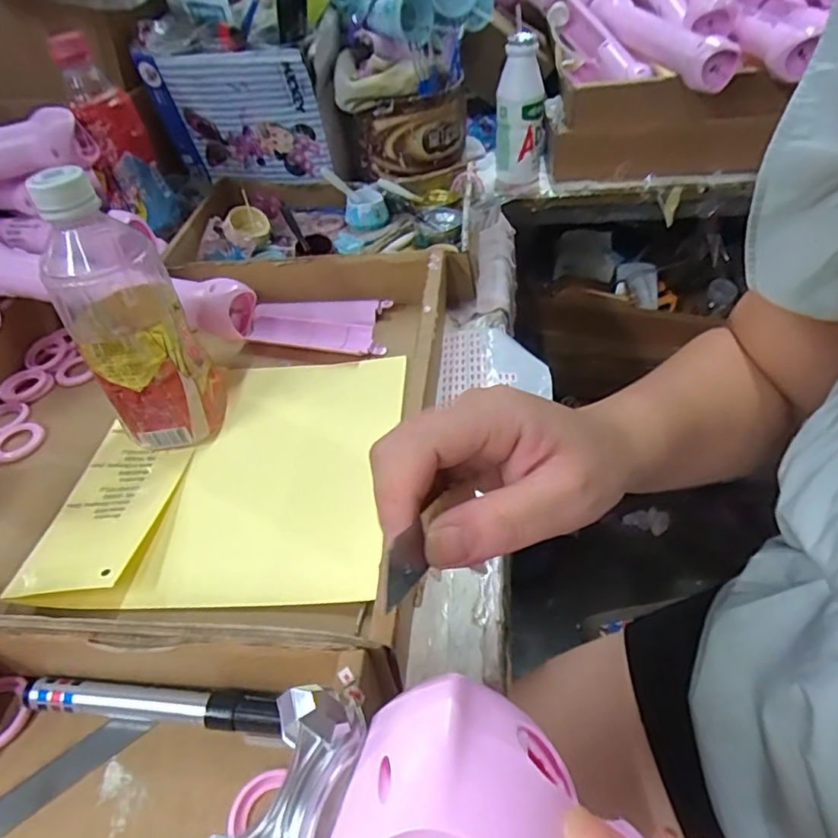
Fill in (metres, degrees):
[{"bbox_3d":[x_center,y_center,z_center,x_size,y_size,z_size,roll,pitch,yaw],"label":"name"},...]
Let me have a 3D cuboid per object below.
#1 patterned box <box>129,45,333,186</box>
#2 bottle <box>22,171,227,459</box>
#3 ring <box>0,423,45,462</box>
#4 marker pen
[{"bbox_3d":[-0.186,-0.309,0.597,0.164,0.129,0.033,3,47,10],"label":"patterned box"},{"bbox_3d":[-0.184,-0.062,0.367,0.067,0.183,0.063,-27,49,-18],"label":"bottle"},{"bbox_3d":[-0.307,0.016,0.439,0.040,0.004,0.037,-4,46,4],"label":"ring"},{"bbox_3d":[-0.131,0.140,0.282,0.131,0.014,0.016,1,46,9],"label":"marker pen"}]

